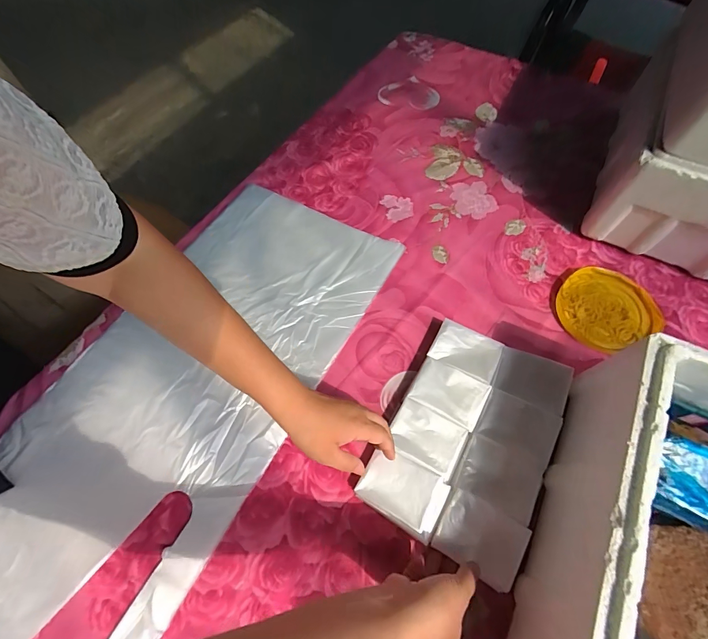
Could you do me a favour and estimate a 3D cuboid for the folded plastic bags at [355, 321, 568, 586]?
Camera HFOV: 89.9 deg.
[{"bbox_3d":[0.137,0.137,0.421,0.170,0.030,0.250,27,71,10],"label":"folded plastic bags"}]

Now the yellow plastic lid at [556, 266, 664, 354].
[{"bbox_3d":[0.369,-0.018,0.524,0.132,0.016,0.124,0,64,0],"label":"yellow plastic lid"}]

